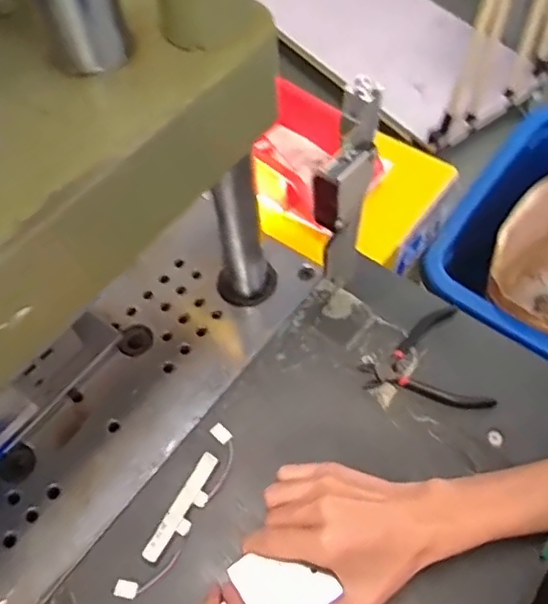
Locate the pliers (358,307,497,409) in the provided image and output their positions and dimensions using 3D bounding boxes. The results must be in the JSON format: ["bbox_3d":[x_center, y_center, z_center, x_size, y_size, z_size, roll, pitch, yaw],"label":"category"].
[{"bbox_3d":[0.137,0.060,0.561,0.107,0.013,0.104,-12,58,-4],"label":"pliers"}]

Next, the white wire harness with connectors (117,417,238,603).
[{"bbox_3d":[-0.076,0.176,0.499,0.034,0.014,0.155,24,63,17],"label":"white wire harness with connectors"}]

